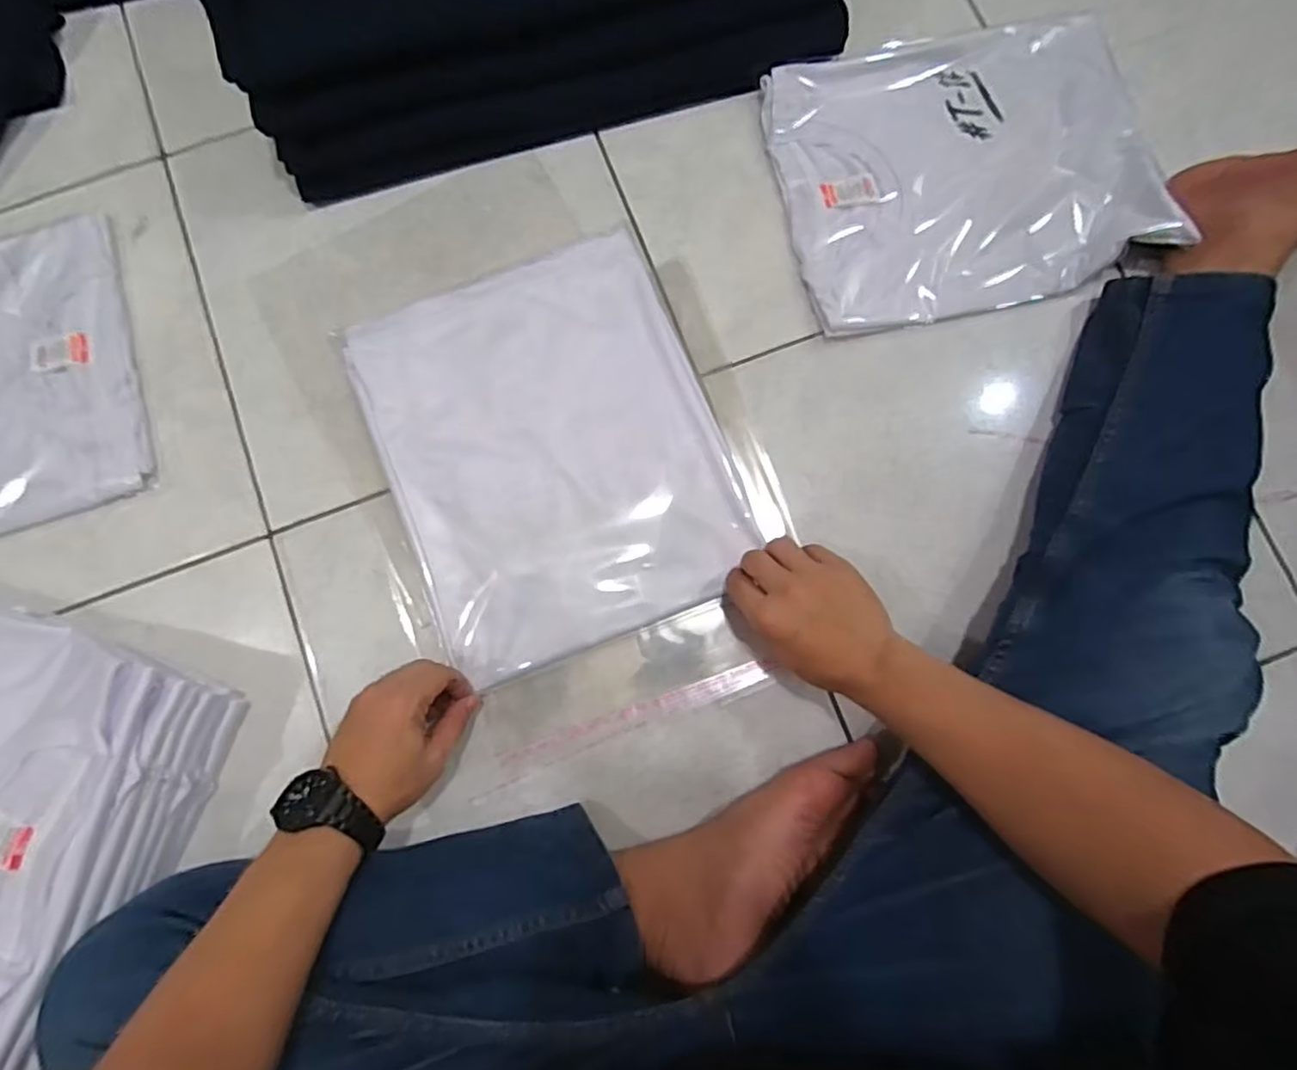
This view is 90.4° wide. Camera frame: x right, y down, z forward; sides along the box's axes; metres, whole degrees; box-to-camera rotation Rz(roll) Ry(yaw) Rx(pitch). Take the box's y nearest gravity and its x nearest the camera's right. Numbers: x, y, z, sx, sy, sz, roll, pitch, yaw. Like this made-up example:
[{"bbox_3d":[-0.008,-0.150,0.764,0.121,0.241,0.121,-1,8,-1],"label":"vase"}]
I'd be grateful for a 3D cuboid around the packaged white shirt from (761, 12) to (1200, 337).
[{"bbox_3d":[0.289,-0.340,0.585,0.331,0.034,0.272,-14,81,-1],"label":"packaged white shirt"}]

